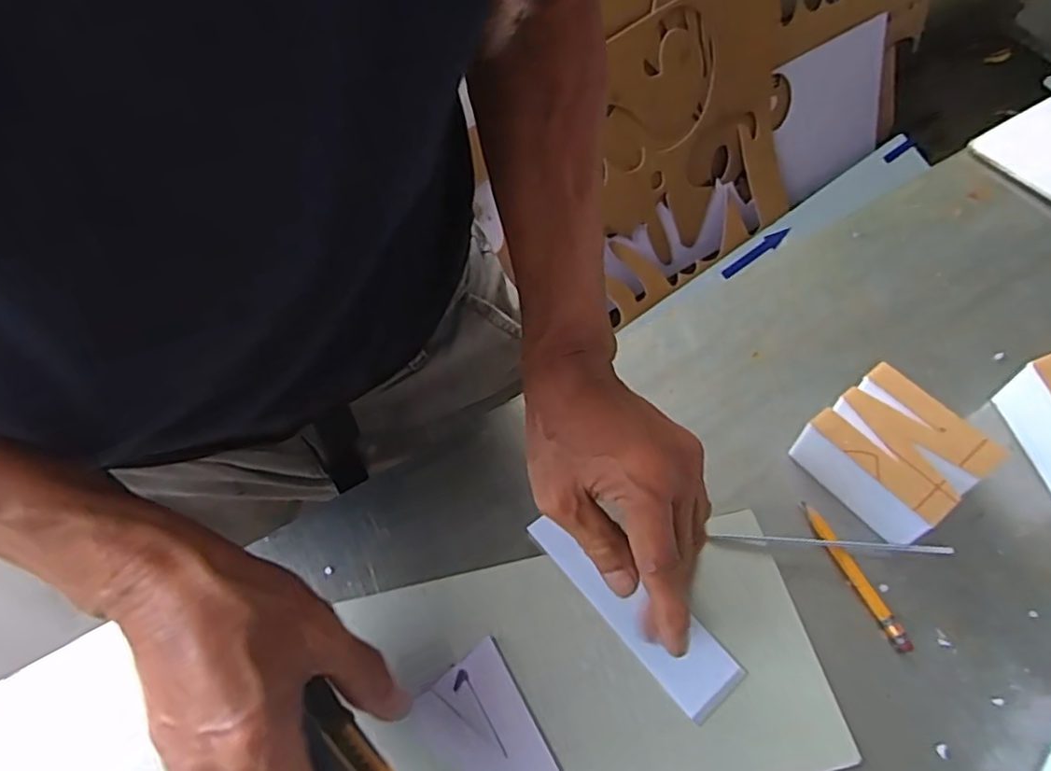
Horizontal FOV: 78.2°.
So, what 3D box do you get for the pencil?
[{"bbox_3d":[0.189,0.109,0.373,0.007,0.006,0.090,-20,60,-11],"label":"pencil"}]

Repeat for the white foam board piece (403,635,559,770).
[{"bbox_3d":[-0.017,0.181,0.329,0.056,0.004,0.080,-35,64,-19],"label":"white foam board piece"}]

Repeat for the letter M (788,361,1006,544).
[{"bbox_3d":[0.220,0.043,0.394,0.075,0.045,0.083,-33,63,-18],"label":"letter M"}]

